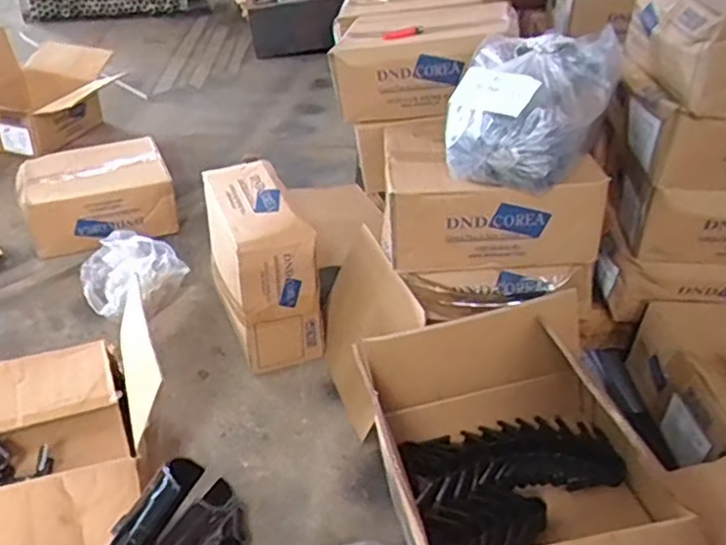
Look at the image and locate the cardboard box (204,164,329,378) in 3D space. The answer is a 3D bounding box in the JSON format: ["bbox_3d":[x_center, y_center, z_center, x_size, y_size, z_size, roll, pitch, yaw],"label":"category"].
[{"bbox_3d":[-0.196,-0.025,1.268,0.160,0.269,0.331,-9,37,-17],"label":"cardboard box"}]

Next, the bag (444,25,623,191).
[{"bbox_3d":[0.245,-0.243,0.969,0.229,0.154,0.241,11,36,12],"label":"bag"}]

